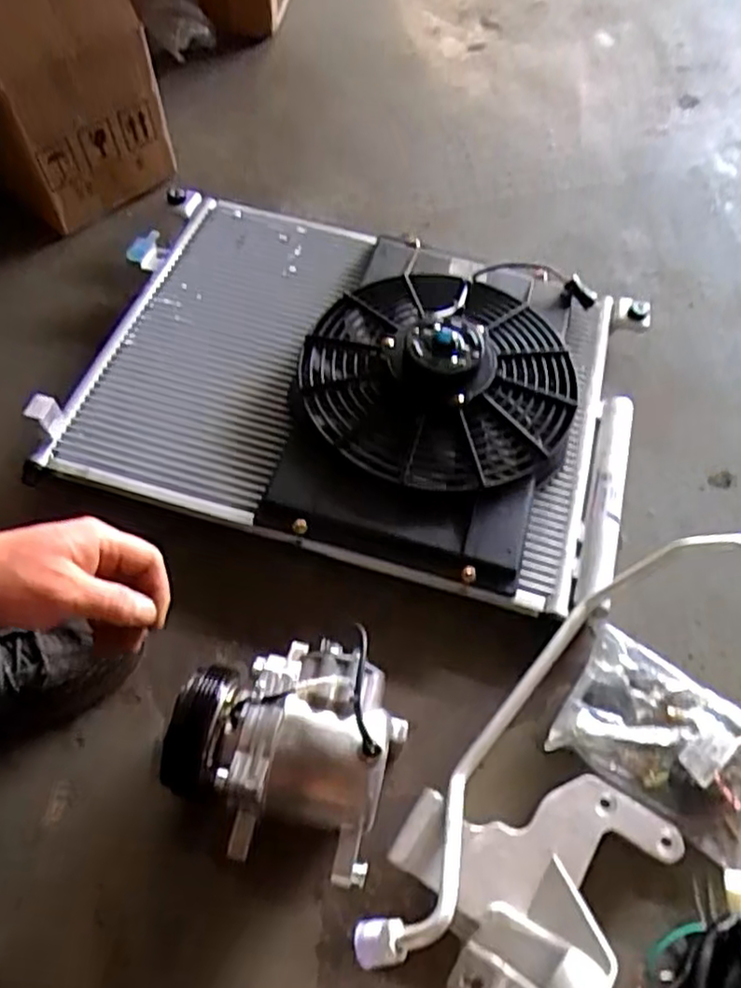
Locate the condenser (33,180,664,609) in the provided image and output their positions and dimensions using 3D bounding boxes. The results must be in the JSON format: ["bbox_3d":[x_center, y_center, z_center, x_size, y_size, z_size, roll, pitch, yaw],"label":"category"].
[{"bbox_3d":[-0.023,-0.141,0.757,0.595,0.106,0.444,14,59,8],"label":"condenser"}]

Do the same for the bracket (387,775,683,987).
[{"bbox_3d":[0.115,0.240,0.469,0.197,0.167,0.149,-37,65,-21],"label":"bracket"}]

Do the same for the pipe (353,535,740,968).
[{"bbox_3d":[0.212,0.171,0.556,0.504,0.088,0.234,-12,58,-8],"label":"pipe"}]

